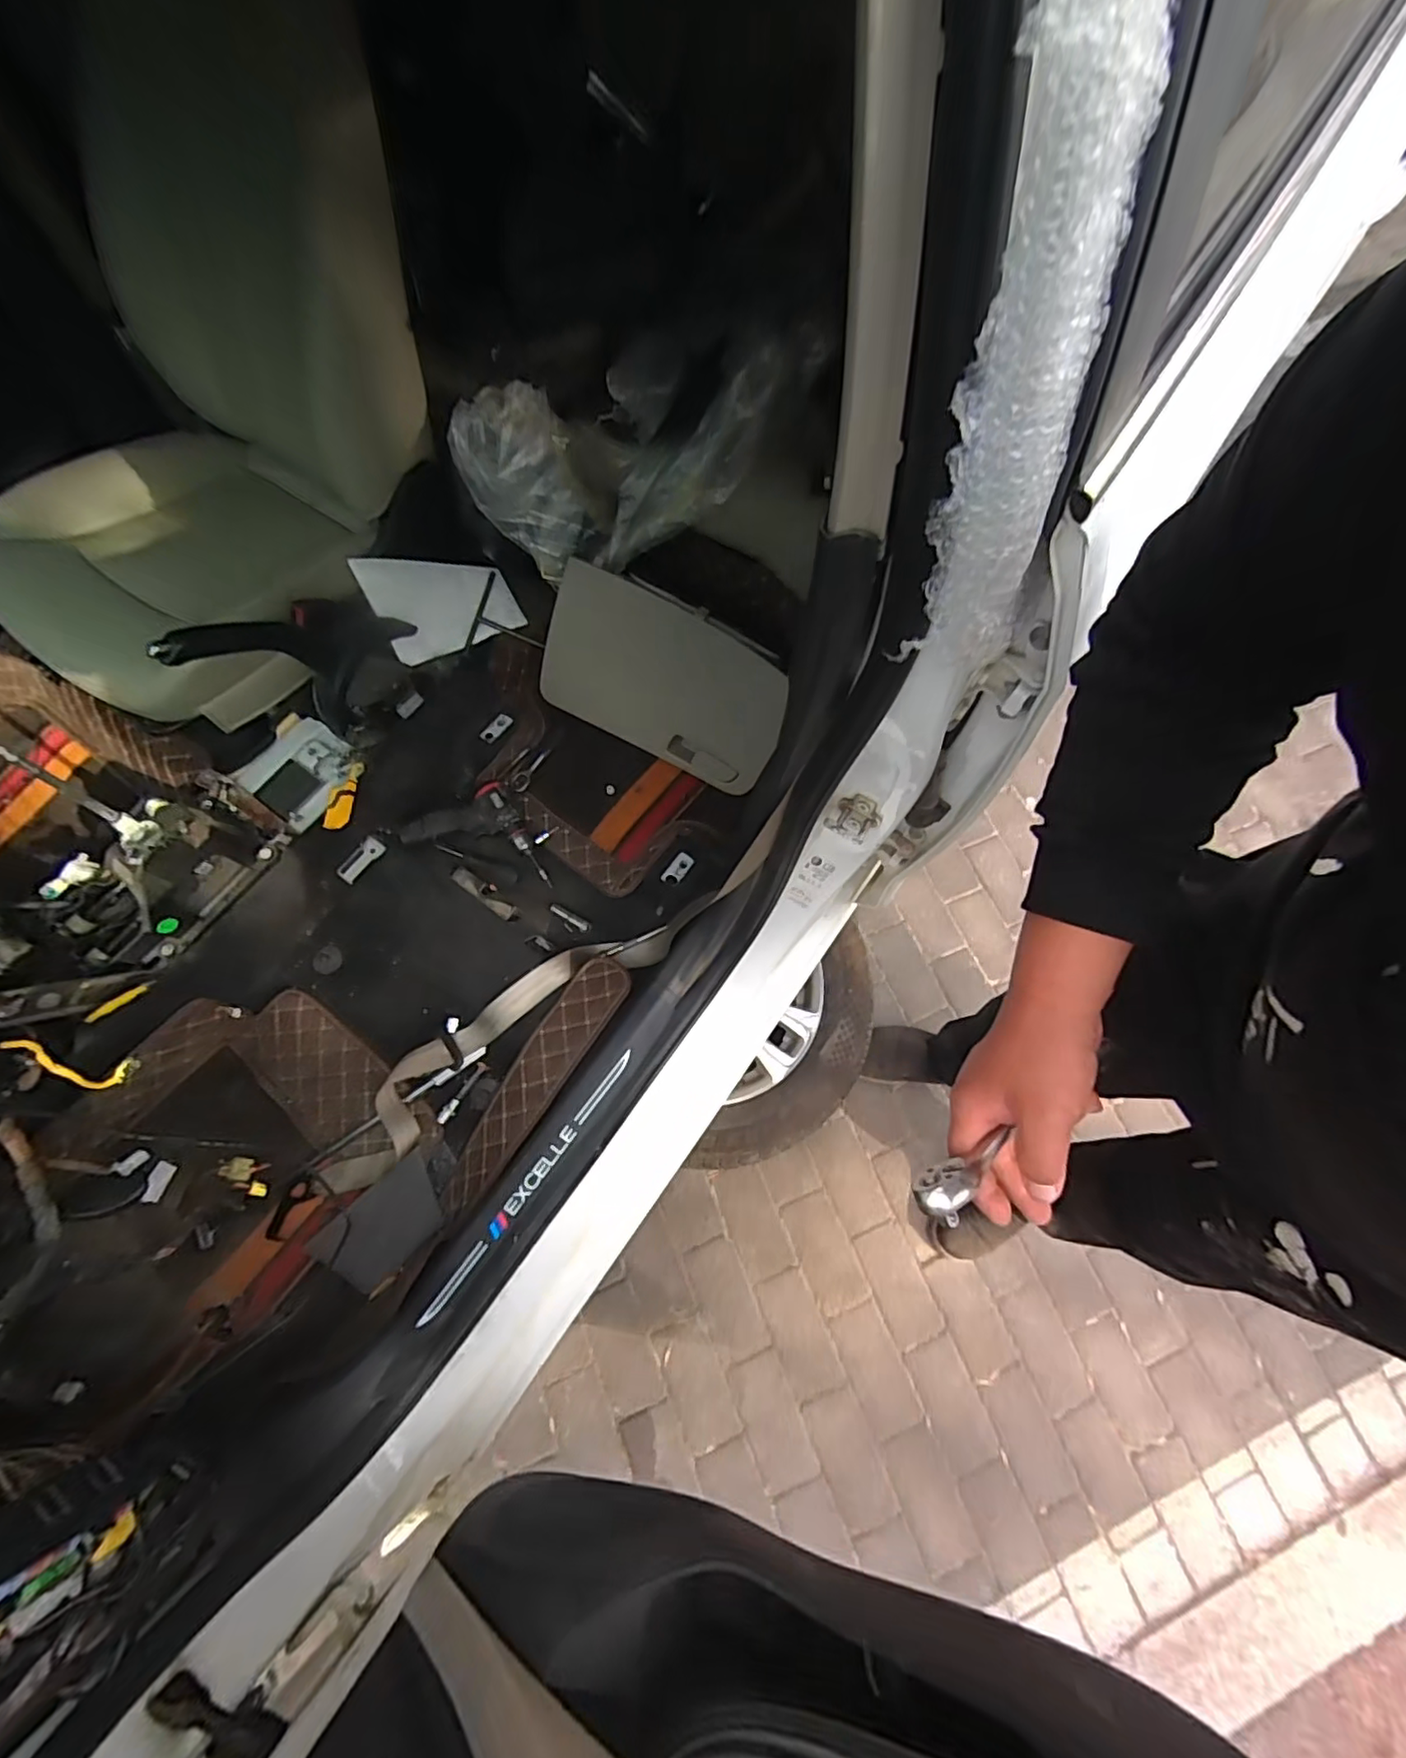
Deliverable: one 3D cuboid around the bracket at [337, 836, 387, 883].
[{"bbox_3d":[-0.581,-0.035,1.048,0.040,0.011,0.086,42,78,6],"label":"bracket"}]

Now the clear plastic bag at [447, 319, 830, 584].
[{"bbox_3d":[-0.080,-0.645,0.917,0.534,0.217,0.183,-14,72,12],"label":"clear plastic bag"}]

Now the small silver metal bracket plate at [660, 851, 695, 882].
[{"bbox_3d":[-0.045,-0.019,1.071,0.035,0.007,0.059,36,75,10],"label":"small silver metal bracket plate"}]

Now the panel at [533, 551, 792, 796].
[{"bbox_3d":[-0.066,-0.326,1.057,0.426,0.257,0.050,22,36,-8],"label":"panel"}]

